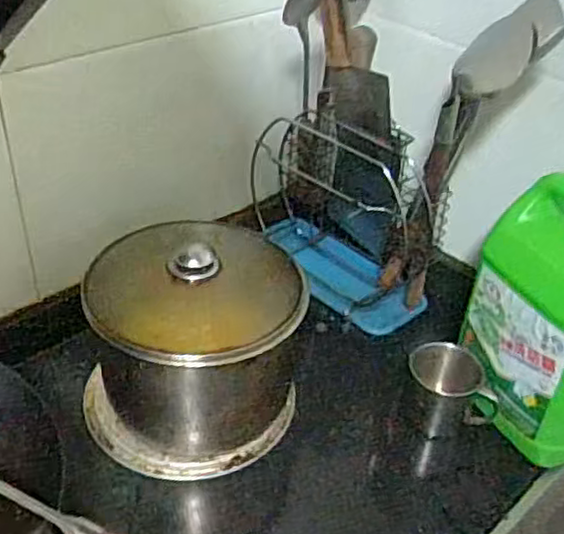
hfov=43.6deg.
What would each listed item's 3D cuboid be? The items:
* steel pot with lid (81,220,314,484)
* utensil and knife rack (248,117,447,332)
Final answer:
[{"bbox_3d":[-0.095,0.081,0.778,0.223,0.213,0.219,3,37,-2],"label":"steel pot with lid"},{"bbox_3d":[0.089,-0.084,0.939,0.121,0.242,0.282,-22,44,-30],"label":"utensil and knife rack"}]

